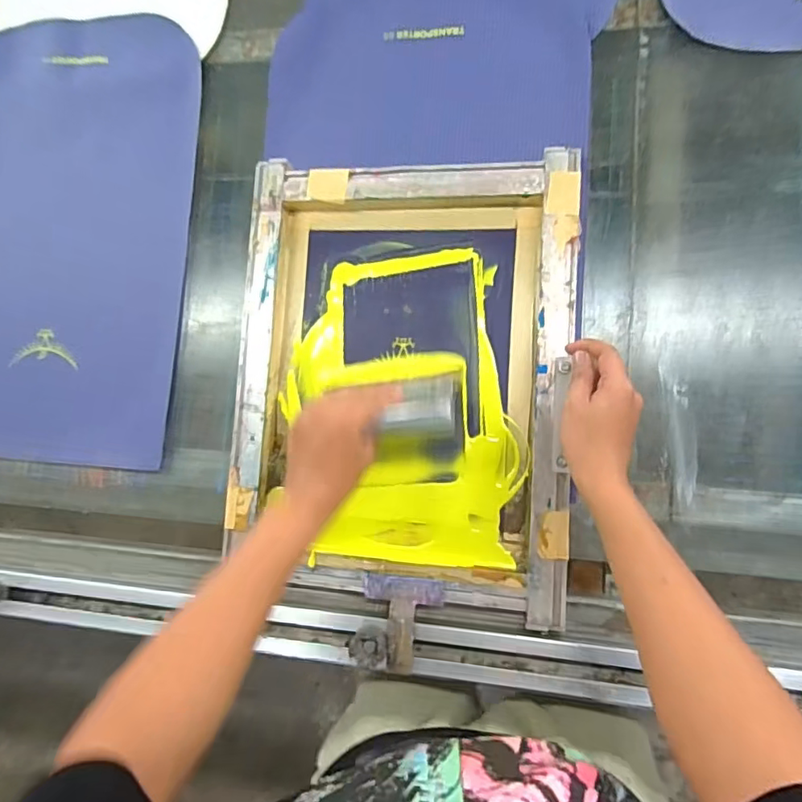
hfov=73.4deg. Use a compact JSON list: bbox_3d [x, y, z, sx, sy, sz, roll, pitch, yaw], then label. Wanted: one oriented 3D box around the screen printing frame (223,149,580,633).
[{"bbox_3d":[-0.004,-0.025,0.606,0.370,0.040,0.472,2,84,10],"label":"screen printing frame"}]

